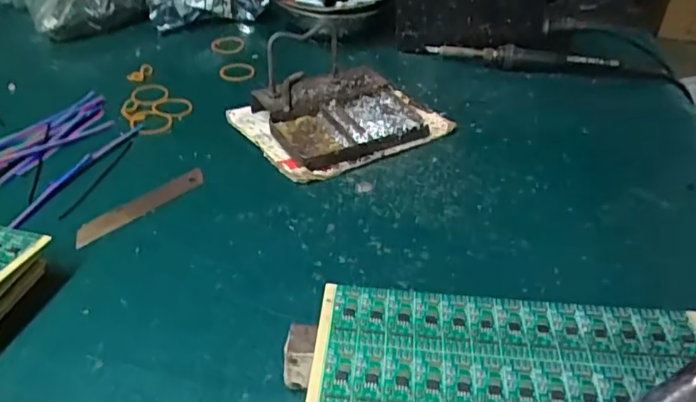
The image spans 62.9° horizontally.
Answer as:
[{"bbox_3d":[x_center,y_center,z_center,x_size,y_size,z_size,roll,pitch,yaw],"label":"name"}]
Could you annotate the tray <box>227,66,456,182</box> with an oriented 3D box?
[{"bbox_3d":[-0.002,-0.071,0.456,0.146,0.027,0.110,-20,43,-28],"label":"tray"}]

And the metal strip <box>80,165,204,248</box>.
[{"bbox_3d":[-0.136,0.002,0.378,0.017,0.004,0.098,34,45,22],"label":"metal strip"}]

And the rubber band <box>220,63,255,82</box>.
[{"bbox_3d":[-0.105,-0.123,0.540,0.032,0.004,0.038,0,37,-5],"label":"rubber band"}]

